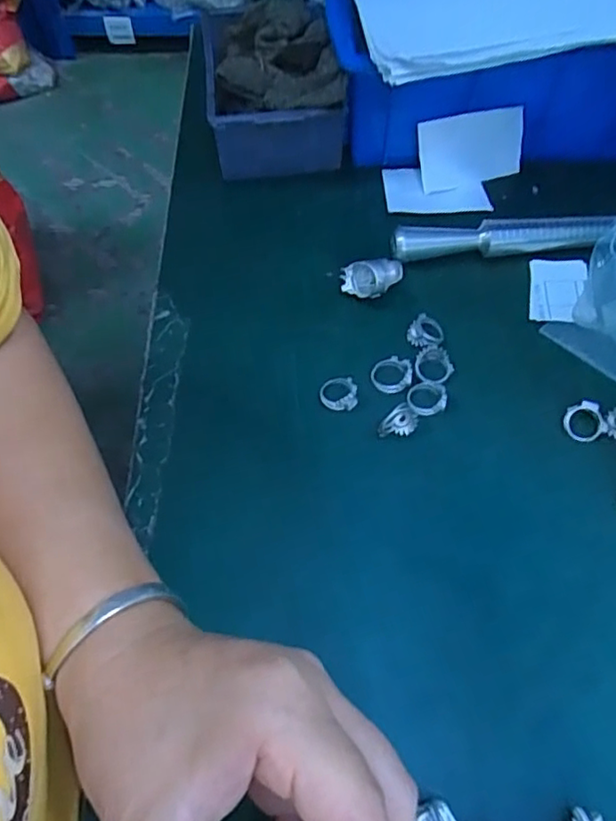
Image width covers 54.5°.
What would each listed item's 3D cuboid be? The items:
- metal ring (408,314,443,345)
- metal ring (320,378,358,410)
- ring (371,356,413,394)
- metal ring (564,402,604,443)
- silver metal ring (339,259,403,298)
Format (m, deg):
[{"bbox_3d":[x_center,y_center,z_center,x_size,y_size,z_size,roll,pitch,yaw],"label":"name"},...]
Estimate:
[{"bbox_3d":[0.072,-0.047,0.364,0.021,0.006,0.022,0,59,0],"label":"metal ring"},{"bbox_3d":[0.017,-0.010,0.345,0.021,0.008,0.021,0,59,0],"label":"metal ring"},{"bbox_3d":[0.049,-0.021,0.349,0.024,0.005,0.021,-7,60,-4],"label":"ring"},{"bbox_3d":[0.153,0.007,0.332,0.020,0.004,0.021,0,89,16],"label":"metal ring"},{"bbox_3d":[0.042,-0.082,0.377,0.041,0.021,0.021,-10,60,-6],"label":"silver metal ring"}]

